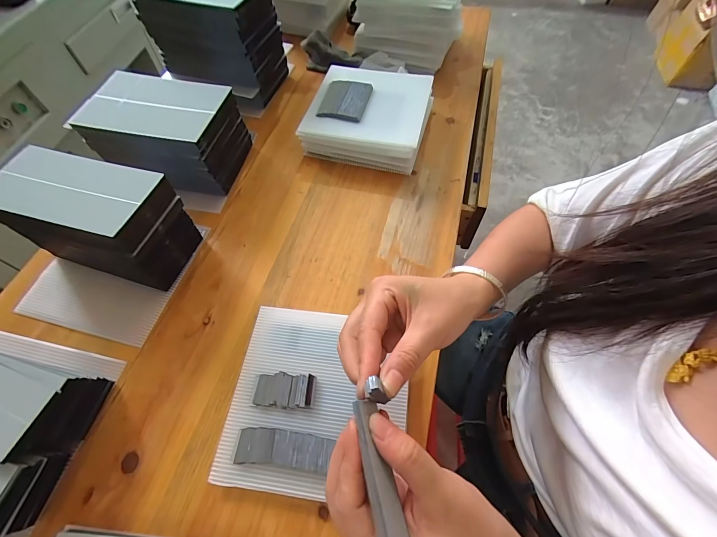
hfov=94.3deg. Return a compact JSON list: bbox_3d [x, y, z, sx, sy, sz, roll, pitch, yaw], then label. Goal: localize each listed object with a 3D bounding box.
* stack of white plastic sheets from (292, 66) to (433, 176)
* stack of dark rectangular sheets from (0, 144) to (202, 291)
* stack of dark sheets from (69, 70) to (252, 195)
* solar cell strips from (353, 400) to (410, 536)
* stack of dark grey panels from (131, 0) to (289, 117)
[{"bbox_3d":[0.017,-0.220,0.487,0.164,0.060,0.158,13,60,7],"label":"stack of white plastic sheets"},{"bbox_3d":[-0.271,-0.051,0.360,0.159,0.117,0.082,13,60,8],"label":"stack of dark rectangular sheets"},{"bbox_3d":[-0.243,-0.169,0.434,0.160,0.097,0.116,9,59,5],"label":"stack of dark sheets"},{"bbox_3d":[0.016,0.131,0.172,0.018,0.019,0.118,-12,61,-7],"label":"solar cell strips"},{"bbox_3d":[-0.208,-0.344,0.502,0.155,0.153,0.125,17,60,10],"label":"stack of dark grey panels"}]

